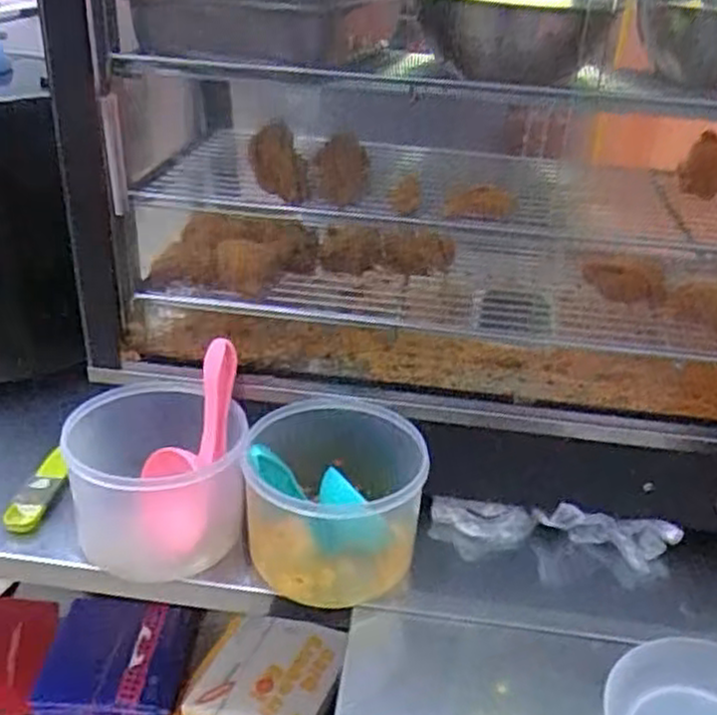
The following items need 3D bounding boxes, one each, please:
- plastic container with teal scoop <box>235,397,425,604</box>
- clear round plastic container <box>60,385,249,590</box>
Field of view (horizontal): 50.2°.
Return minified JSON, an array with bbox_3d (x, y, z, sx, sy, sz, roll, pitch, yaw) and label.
[{"bbox_3d":[-0.022,0.135,0.733,0.159,0.135,0.158,2,29,-3],"label":"plastic container with teal scoop"},{"bbox_3d":[-0.191,0.117,0.757,0.152,0.132,0.151,3,29,-2],"label":"clear round plastic container"}]

